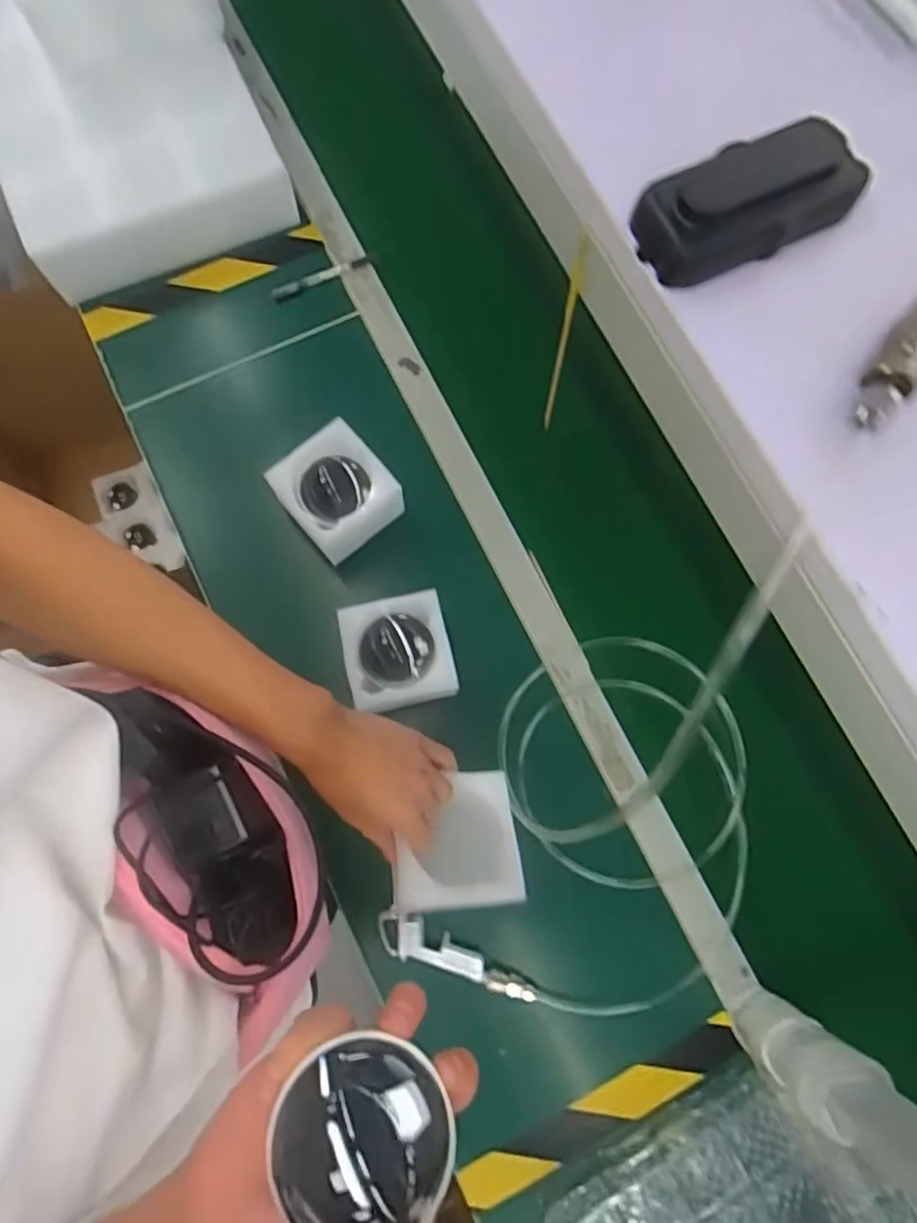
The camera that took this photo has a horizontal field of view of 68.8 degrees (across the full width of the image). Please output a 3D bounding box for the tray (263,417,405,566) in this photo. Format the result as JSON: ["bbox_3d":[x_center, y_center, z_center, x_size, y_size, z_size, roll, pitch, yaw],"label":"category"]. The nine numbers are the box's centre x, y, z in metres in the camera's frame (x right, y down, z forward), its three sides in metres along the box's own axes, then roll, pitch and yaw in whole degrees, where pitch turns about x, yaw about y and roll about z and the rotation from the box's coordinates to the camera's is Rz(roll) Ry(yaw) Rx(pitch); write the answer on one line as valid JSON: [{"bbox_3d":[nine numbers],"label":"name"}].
[{"bbox_3d":[-0.128,-0.126,0.714,0.105,0.061,0.115,-40,82,-9],"label":"tray"}]

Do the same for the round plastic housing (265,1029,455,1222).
[{"bbox_3d":[-0.040,0.224,0.280,0.073,0.034,0.065,-9,79,-3],"label":"round plastic housing"}]

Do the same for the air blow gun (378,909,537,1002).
[{"bbox_3d":[-0.002,0.341,0.664,0.164,0.017,0.039,19,79,2],"label":"air blow gun"}]

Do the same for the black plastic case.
[{"bbox_3d":[0.137,-0.193,0.314,0.102,0.027,0.044,-26,80,-6],"label":"black plastic case"}]

